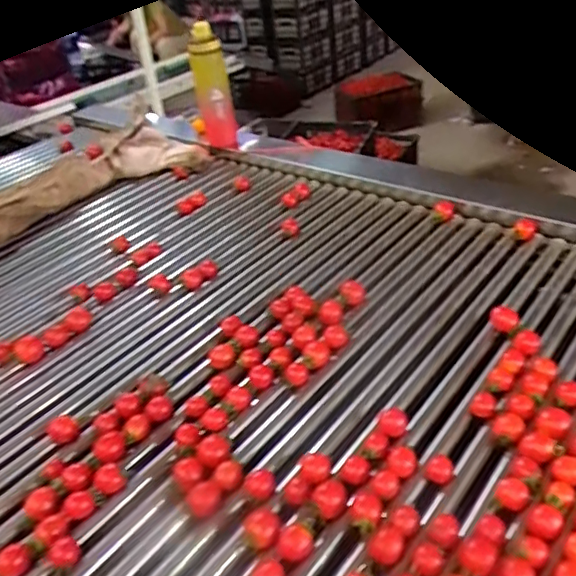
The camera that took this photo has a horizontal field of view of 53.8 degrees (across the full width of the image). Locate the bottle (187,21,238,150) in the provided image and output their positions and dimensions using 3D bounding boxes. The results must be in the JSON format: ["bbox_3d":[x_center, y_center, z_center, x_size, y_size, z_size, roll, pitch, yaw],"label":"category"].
[{"bbox_3d":[-0.145,-0.380,1.099,0.064,0.233,0.071,-8,36,-1],"label":"bottle"}]

